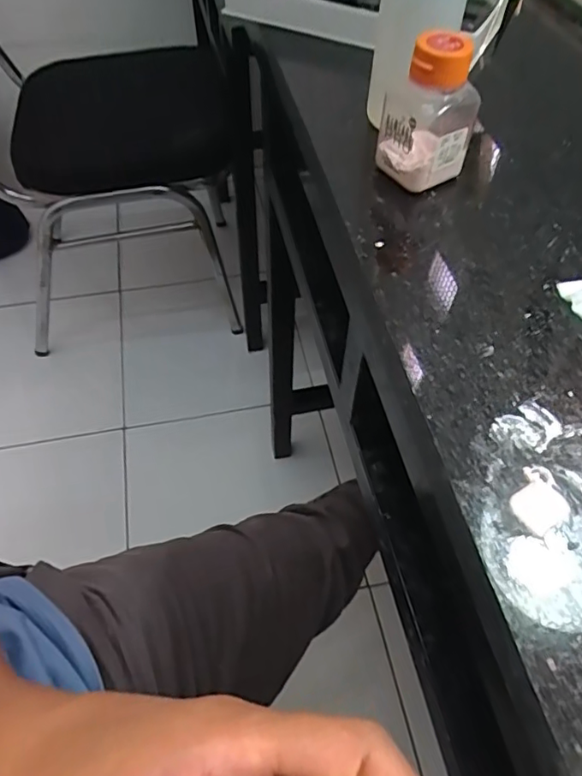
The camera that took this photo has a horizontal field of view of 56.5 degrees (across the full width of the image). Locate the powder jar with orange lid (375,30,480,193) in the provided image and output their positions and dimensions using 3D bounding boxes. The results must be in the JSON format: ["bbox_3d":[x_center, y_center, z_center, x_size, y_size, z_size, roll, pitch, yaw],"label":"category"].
[{"bbox_3d":[0.076,-0.152,0.299,0.039,0.067,0.041,-32,61,-20],"label":"powder jar with orange lid"}]

